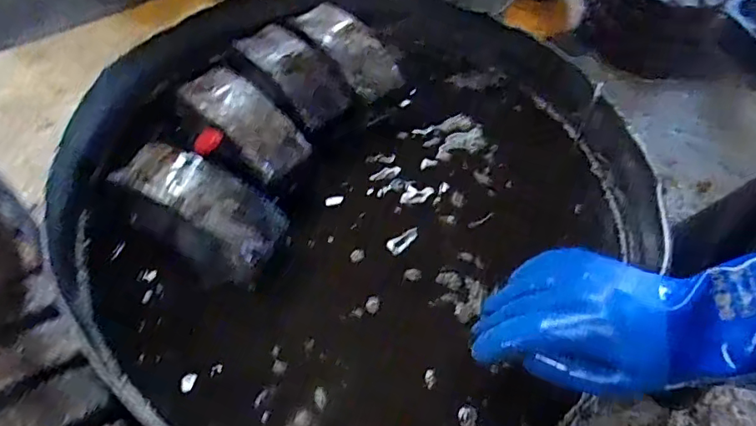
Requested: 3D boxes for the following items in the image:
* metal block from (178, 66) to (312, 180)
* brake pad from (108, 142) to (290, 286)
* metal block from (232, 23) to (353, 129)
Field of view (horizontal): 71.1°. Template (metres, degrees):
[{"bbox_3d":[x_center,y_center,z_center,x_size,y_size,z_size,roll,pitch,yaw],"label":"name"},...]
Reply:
[{"bbox_3d":[-0.141,-0.097,0.554,0.150,0.037,0.065,41,62,20],"label":"metal block"},{"bbox_3d":[-0.169,-0.001,0.510,0.160,0.068,0.076,24,58,10],"label":"brake pad"},{"bbox_3d":[-0.095,-0.159,0.602,0.137,0.055,0.067,40,62,20],"label":"metal block"}]

